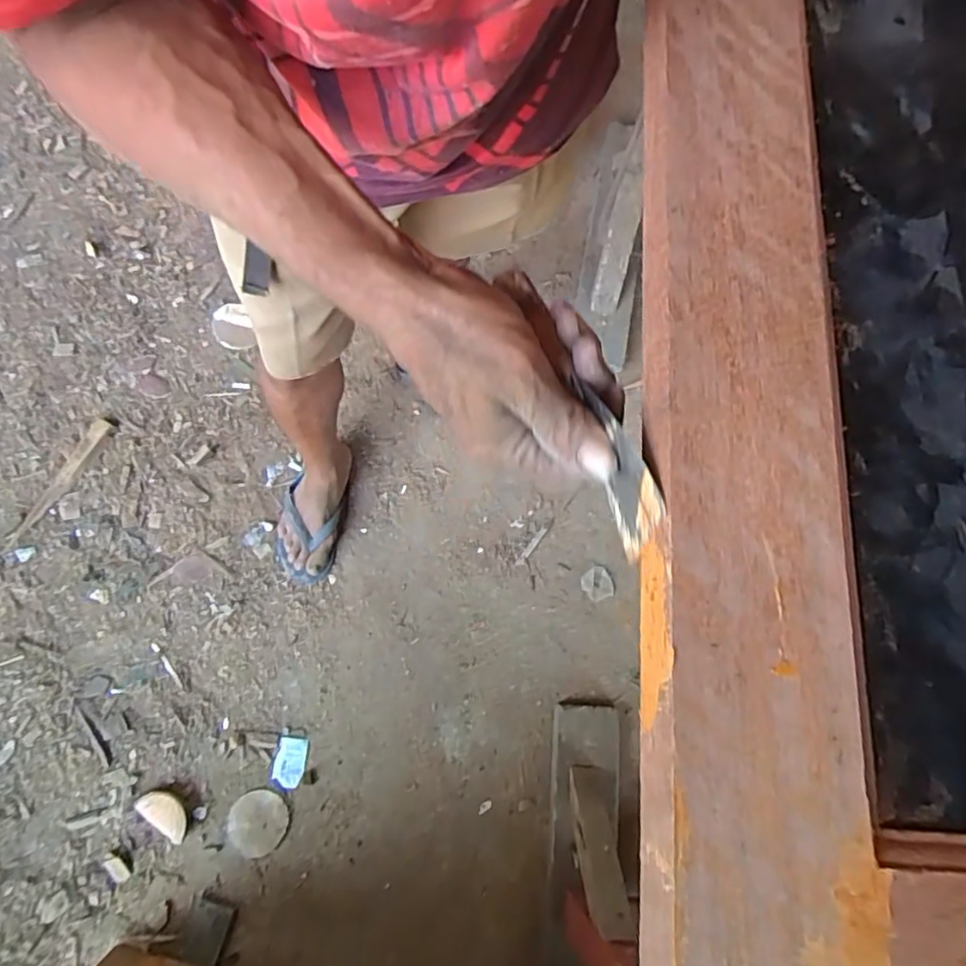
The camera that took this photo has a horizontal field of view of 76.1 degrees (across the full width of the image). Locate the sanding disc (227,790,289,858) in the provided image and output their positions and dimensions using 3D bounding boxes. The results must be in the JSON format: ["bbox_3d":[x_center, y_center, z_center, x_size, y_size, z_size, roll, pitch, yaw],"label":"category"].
[{"bbox_3d":[-0.355,0.537,0.972,0.089,0.004,0.090,5,65,-11],"label":"sanding disc"}]

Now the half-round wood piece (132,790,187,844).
[{"bbox_3d":[-0.491,0.511,0.950,0.088,0.009,0.047,43,76,10],"label":"half-round wood piece"}]

